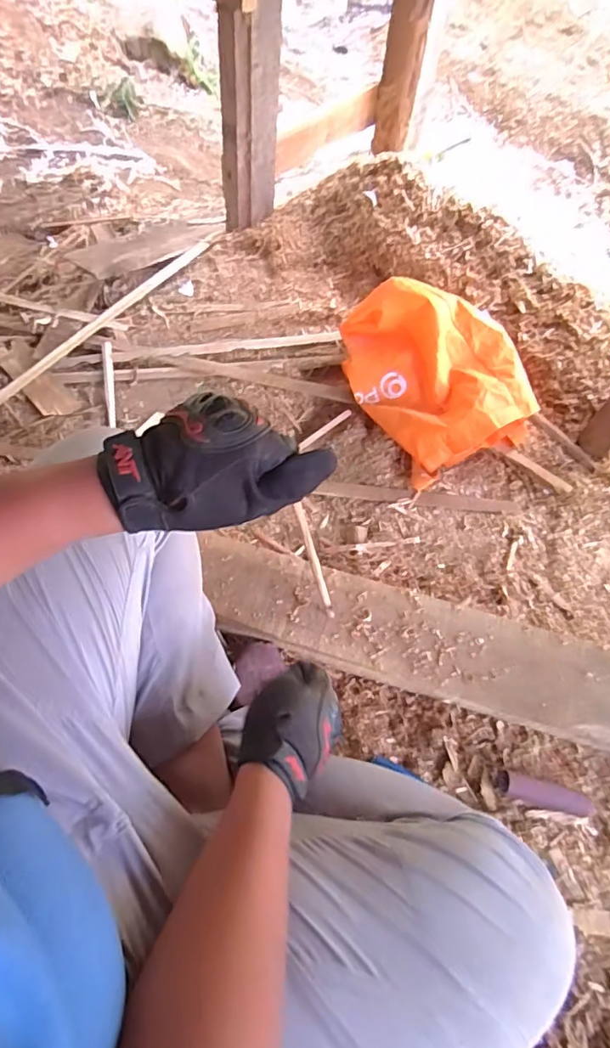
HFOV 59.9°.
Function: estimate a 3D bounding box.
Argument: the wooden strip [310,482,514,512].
[{"bbox_3d":[0.189,-0.043,0.876,0.317,0.009,0.027,6,61,0],"label":"wooden strip"}]

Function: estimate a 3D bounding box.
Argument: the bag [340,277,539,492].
[{"bbox_3d":[0.219,-0.263,0.894,0.249,0.151,0.310,-23,65,-15],"label":"bag"}]

